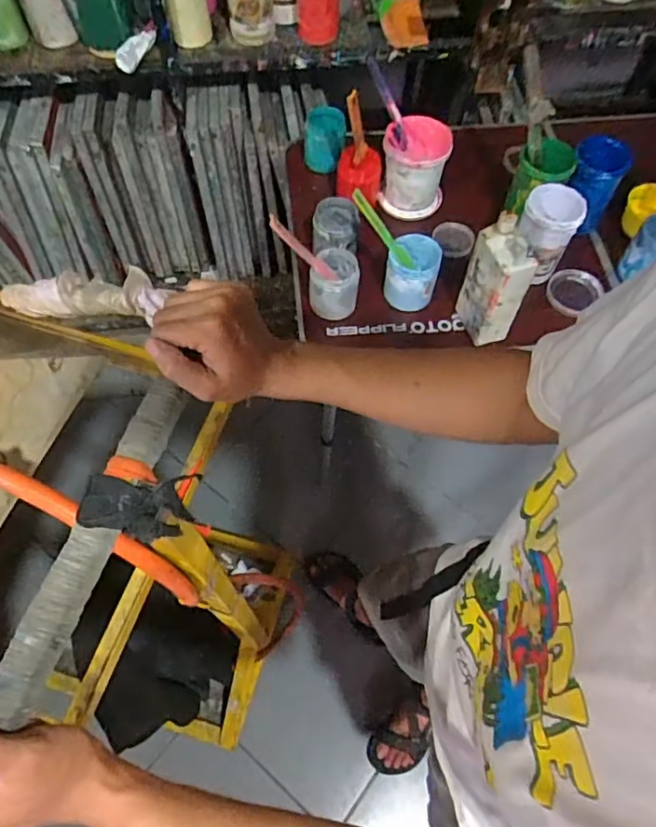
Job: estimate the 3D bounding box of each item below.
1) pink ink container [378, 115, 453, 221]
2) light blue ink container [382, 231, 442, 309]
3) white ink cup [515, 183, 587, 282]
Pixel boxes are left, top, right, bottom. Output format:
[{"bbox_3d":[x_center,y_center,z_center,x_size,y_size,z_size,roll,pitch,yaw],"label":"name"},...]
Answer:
[{"bbox_3d":[0.169,-0.478,1.137,0.130,0.136,0.115,11,63,4],"label":"pink ink container"},{"bbox_3d":[0.149,-0.249,1.024,0.090,0.113,0.098,15,63,6],"label":"light blue ink container"},{"bbox_3d":[0.377,-0.321,1.019,0.101,0.134,0.100,6,62,1],"label":"white ink cup"}]

